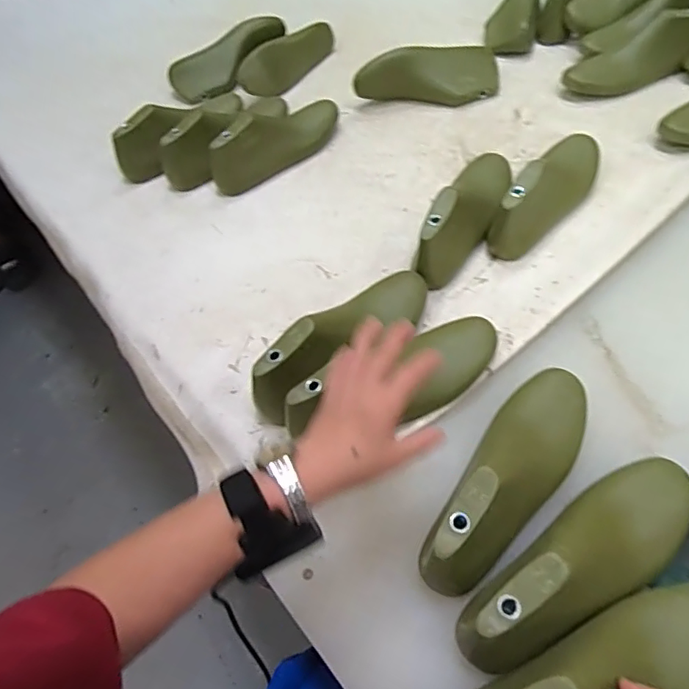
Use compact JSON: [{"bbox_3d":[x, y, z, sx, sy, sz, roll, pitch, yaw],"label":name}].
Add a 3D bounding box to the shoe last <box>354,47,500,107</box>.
[{"bbox_3d":[0.141,-0.440,0.912,0.241,0.082,0.066,-13,53,-1],"label":"shoe last"}]

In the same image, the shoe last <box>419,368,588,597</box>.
[{"bbox_3d":[0.154,0.107,0.487,0.078,0.086,0.249,26,62,26],"label":"shoe last"}]

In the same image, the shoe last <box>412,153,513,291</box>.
[{"bbox_3d":[0.162,-0.177,0.704,0.071,0.086,0.238,16,57,19],"label":"shoe last"}]

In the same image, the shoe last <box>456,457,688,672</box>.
[{"bbox_3d":[0.197,0.168,0.439,0.248,0.084,0.082,-31,55,-13],"label":"shoe last"}]

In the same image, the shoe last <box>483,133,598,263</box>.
[{"bbox_3d":[0.271,-0.212,0.712,0.077,0.084,0.241,25,62,25],"label":"shoe last"}]

